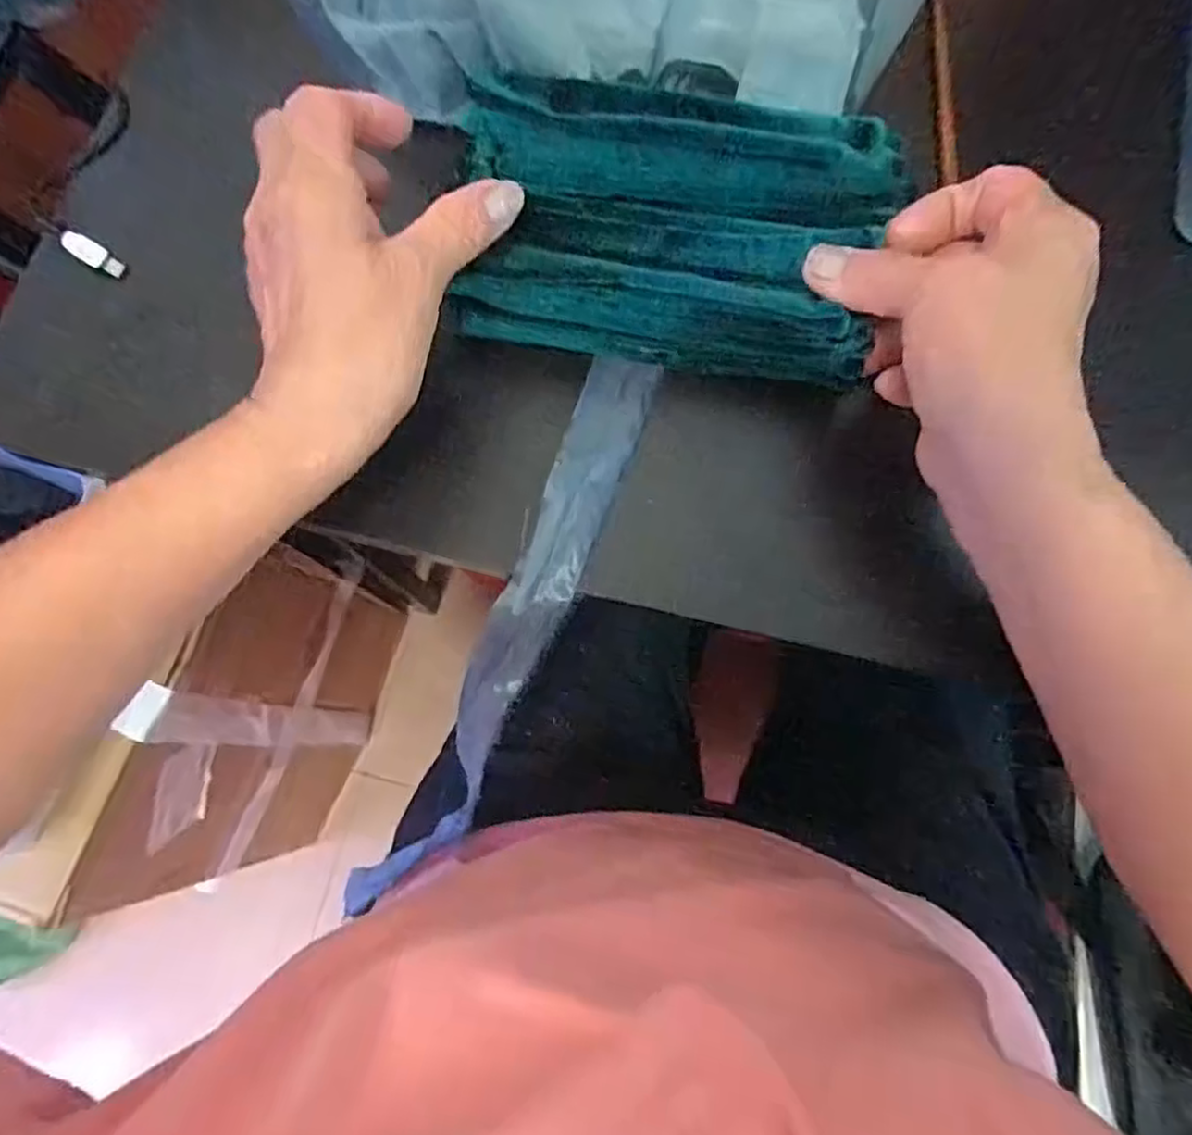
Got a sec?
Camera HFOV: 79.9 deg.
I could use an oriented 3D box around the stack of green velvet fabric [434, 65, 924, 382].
[{"bbox_3d":[0.030,-0.140,0.308,0.173,0.066,0.092,6,76,3],"label":"stack of green velvet fabric"}]

